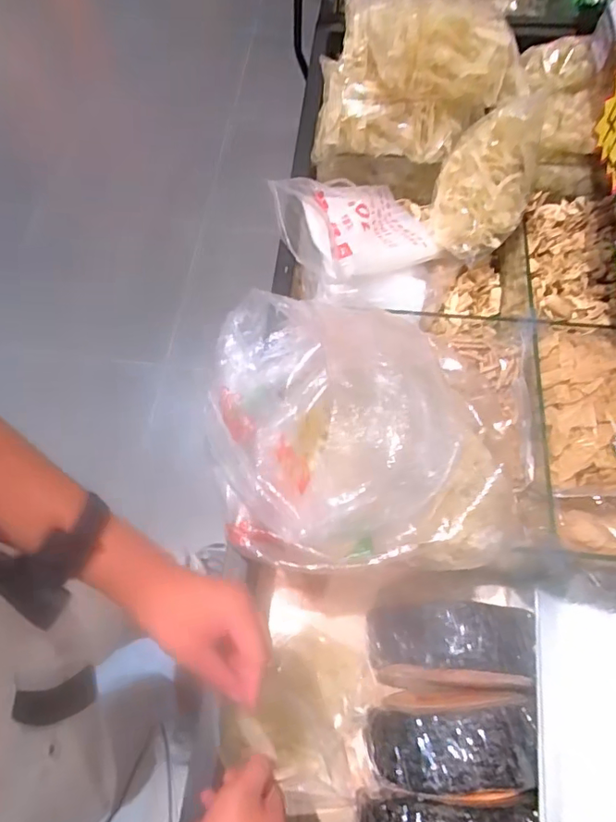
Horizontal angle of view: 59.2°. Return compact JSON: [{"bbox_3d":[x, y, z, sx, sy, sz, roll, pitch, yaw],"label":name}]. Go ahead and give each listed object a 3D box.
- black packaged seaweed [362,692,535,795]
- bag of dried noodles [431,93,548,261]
[{"bbox_3d":[0.146,0.348,0.560,0.175,0.053,0.076,-12,64,13],"label":"black packaged seaweed"},{"bbox_3d":[0.301,-0.387,0.920,0.150,0.085,0.242,22,108,10],"label":"bag of dried noodles"}]

